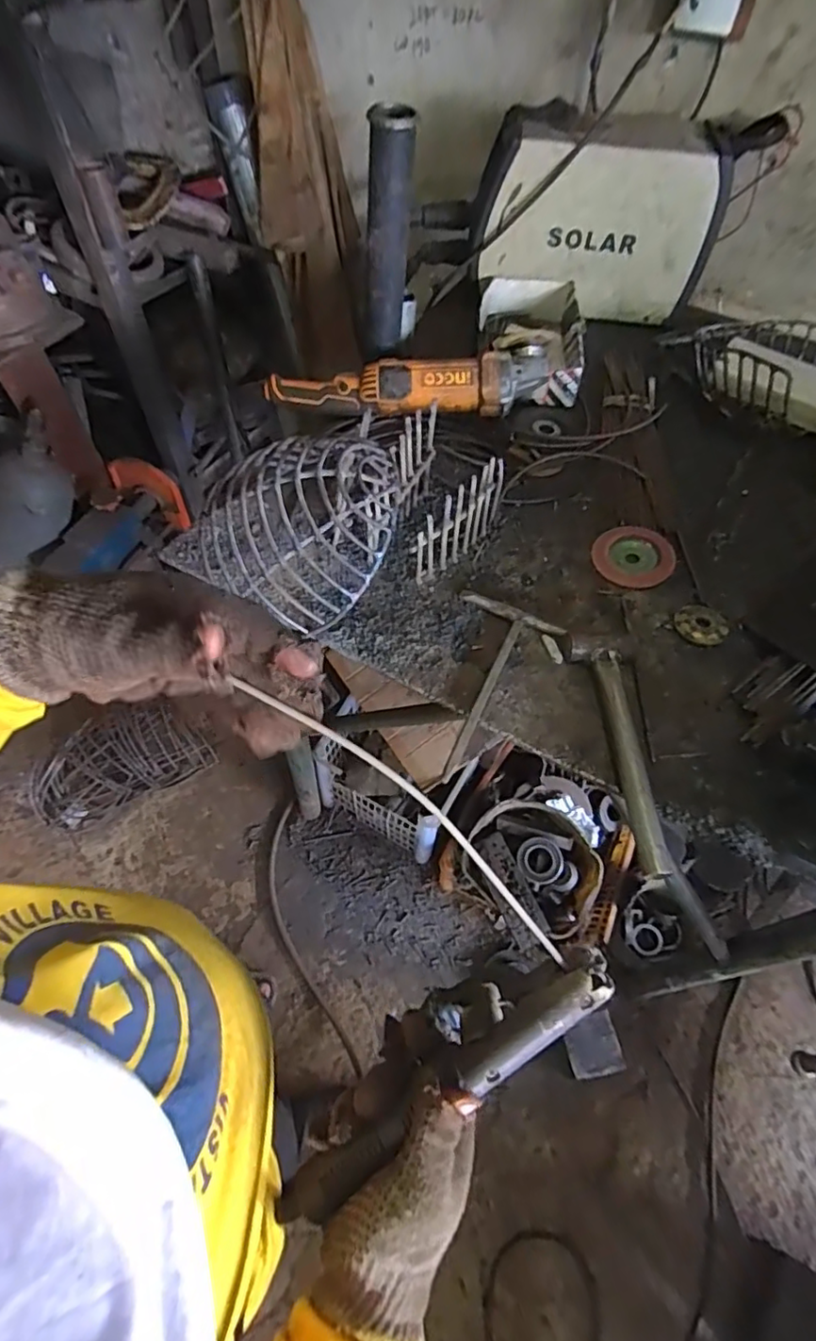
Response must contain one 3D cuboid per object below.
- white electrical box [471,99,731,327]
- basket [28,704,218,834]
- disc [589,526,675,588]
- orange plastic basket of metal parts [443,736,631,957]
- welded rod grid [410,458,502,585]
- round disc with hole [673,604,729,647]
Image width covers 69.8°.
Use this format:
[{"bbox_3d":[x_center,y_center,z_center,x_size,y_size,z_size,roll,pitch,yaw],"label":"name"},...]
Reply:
[{"bbox_3d":[0.281,-0.687,0.888,0.349,0.219,0.130,7,57,2],"label":"white electrical box"},{"bbox_3d":[-0.699,0.227,1.414,0.382,0.156,0.192,-30,63,-19],"label":"basket"},{"bbox_3d":[0.267,-0.136,0.693,0.090,0.016,0.092,1,57,-1],"label":"disc"},{"bbox_3d":[0.275,0.388,1.281,0.386,0.176,0.393,24,60,13],"label":"orange plastic basket of metal parts"},{"bbox_3d":[0.060,-0.170,0.653,0.022,0.097,0.145,39,64,21],"label":"welded rod grid"},{"bbox_3d":[0.324,-0.053,0.644,0.054,0.012,0.056,1,57,-1],"label":"round disc with hole"}]

